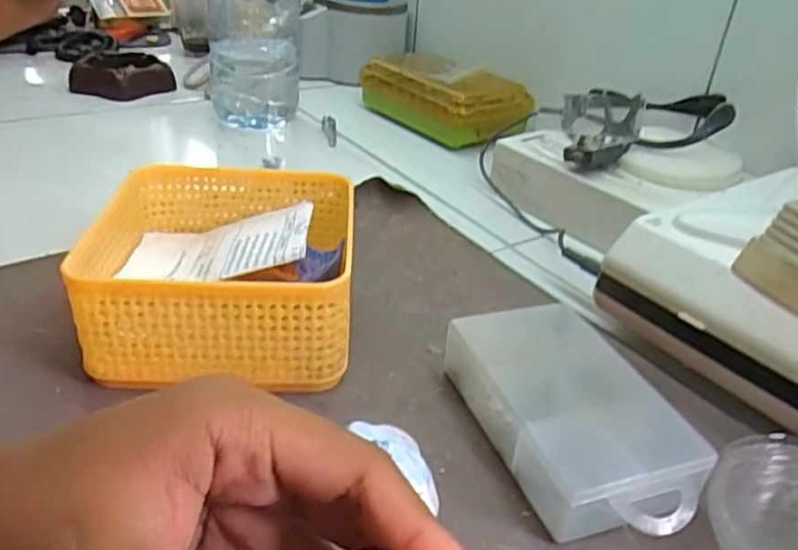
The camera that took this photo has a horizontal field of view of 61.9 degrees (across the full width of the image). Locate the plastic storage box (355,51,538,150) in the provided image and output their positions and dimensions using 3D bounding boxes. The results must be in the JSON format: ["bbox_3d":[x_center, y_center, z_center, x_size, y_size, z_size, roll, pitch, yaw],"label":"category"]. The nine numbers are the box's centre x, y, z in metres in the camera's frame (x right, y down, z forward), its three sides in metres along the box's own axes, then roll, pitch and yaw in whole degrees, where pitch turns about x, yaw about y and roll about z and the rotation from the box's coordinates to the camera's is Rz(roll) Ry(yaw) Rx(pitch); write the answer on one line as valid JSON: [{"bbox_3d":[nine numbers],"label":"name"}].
[{"bbox_3d":[0.041,-0.182,0.687,0.076,0.063,0.179,-18,38,-31],"label":"plastic storage box"}]

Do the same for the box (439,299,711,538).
[{"bbox_3d":[0.078,0.066,0.305,0.075,0.033,0.130,-9,34,-19],"label":"box"}]

